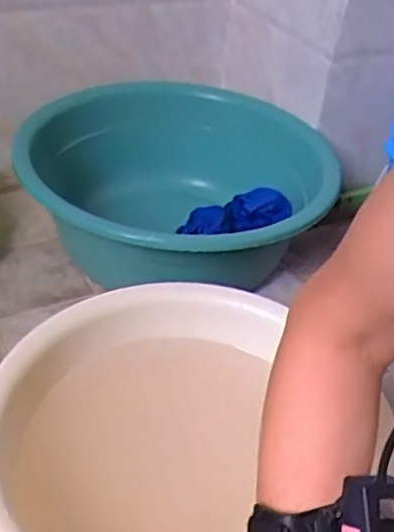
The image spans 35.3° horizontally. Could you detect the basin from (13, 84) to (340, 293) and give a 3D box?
[{"bbox_3d":[-0.036,-0.108,0.985,0.442,0.216,0.504,10,38,4],"label":"basin"}]

